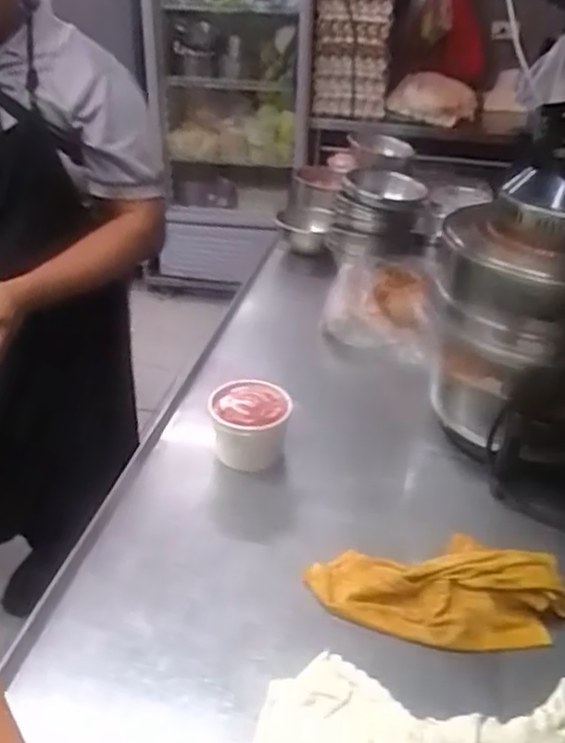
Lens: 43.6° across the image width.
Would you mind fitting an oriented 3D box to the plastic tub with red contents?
[{"bbox_3d":[-0.042,0.078,0.932,0.101,0.097,0.089,3,30,2],"label":"plastic tub with red contents"}]

